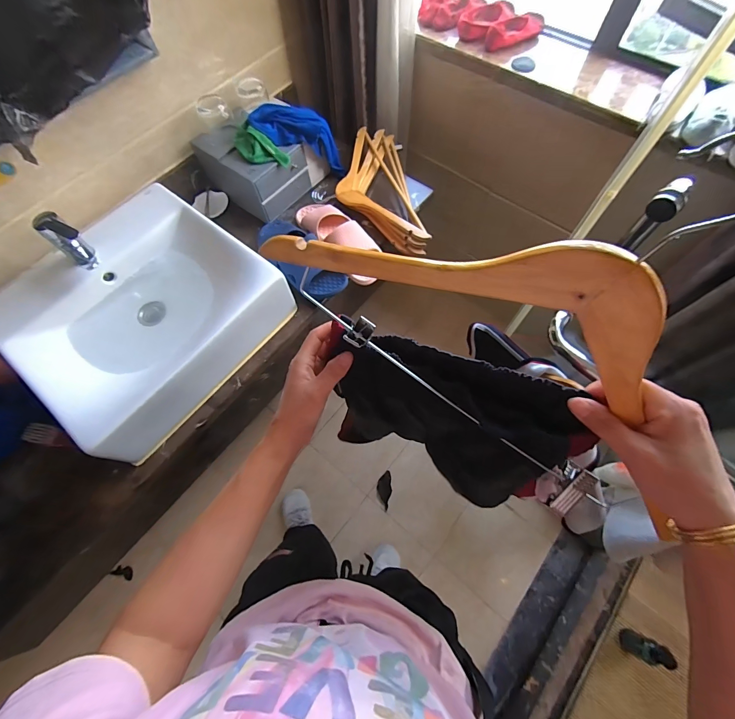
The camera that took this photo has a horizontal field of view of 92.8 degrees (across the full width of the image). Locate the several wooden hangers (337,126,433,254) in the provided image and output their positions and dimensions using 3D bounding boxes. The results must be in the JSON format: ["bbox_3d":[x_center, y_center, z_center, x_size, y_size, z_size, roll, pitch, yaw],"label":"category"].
[{"bbox_3d":[0.018,-0.438,0.920,0.193,0.047,0.436,-11,67,-3],"label":"several wooden hangers"}]

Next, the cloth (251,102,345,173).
[{"bbox_3d":[-0.161,-0.559,0.884,0.263,0.101,0.096,9,63,-29],"label":"cloth"}]

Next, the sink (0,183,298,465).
[{"bbox_3d":[-0.473,-0.107,0.747,0.434,0.159,0.458,37,73,16],"label":"sink"}]

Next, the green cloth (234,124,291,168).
[{"bbox_3d":[-0.255,-0.498,0.827,0.141,0.045,0.063,23,69,-6],"label":"green cloth"}]

